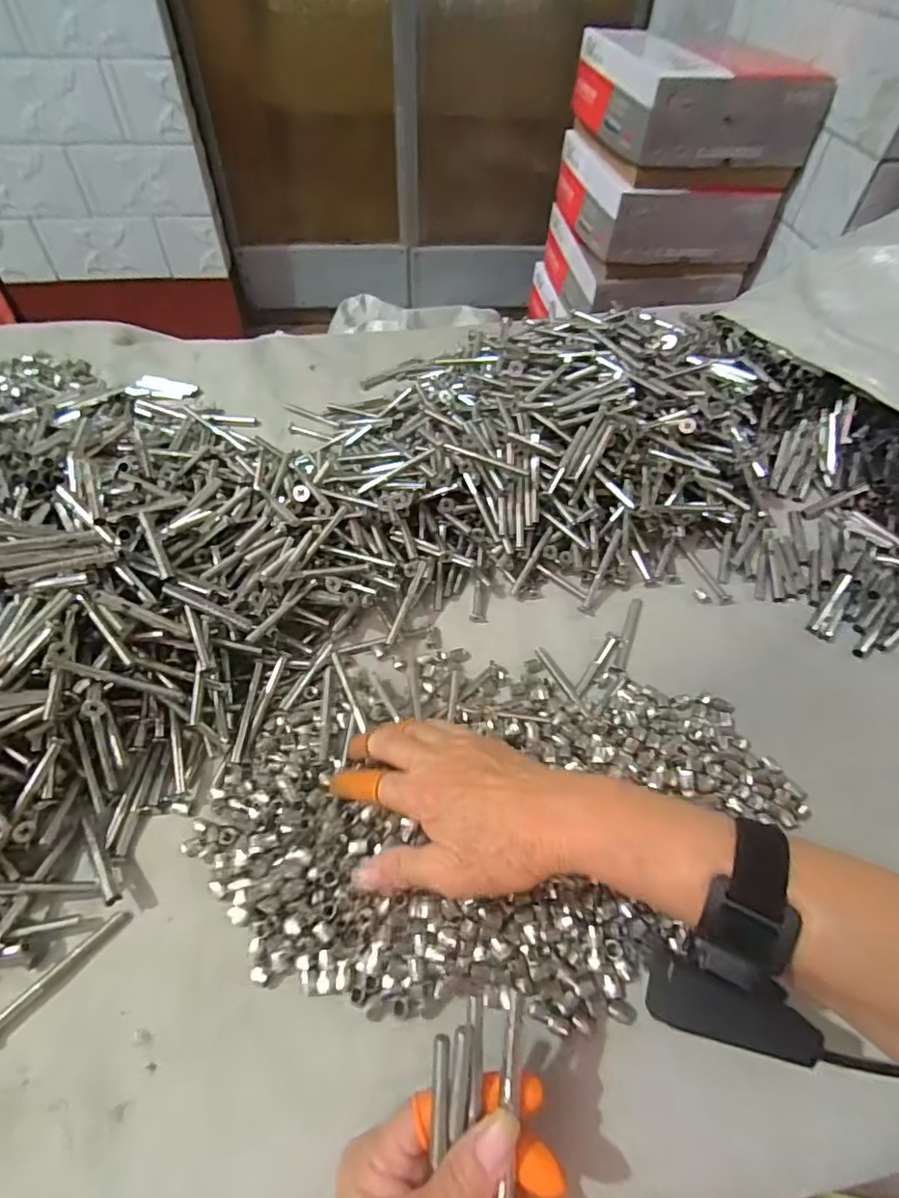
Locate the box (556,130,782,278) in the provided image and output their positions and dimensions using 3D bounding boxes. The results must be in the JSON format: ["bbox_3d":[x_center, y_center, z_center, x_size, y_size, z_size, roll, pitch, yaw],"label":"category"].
[{"bbox_3d":[0.404,-0.790,1.124,0.299,0.144,0.349,-6,53,-6],"label":"box"}]

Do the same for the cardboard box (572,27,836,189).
[{"bbox_3d":[0.418,-0.886,1.015,0.303,0.130,0.363,-8,53,-8],"label":"cardboard box"}]

